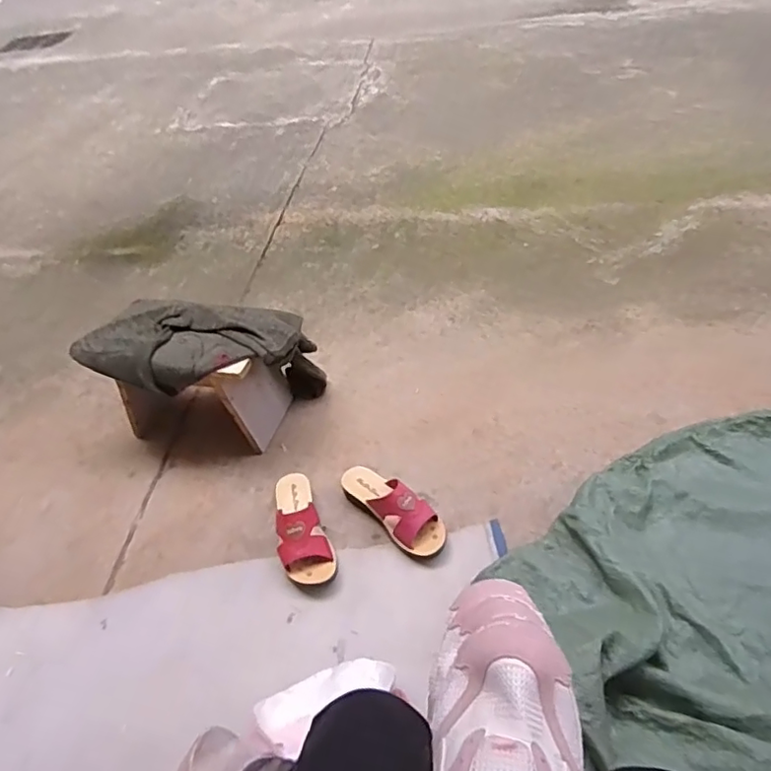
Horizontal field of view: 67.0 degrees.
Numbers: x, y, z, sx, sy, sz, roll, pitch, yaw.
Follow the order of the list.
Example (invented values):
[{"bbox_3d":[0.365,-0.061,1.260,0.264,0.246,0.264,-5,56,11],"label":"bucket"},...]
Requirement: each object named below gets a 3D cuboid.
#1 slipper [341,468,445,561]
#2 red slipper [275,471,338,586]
[{"bbox_3d":[0.011,0.209,1.023,0.078,0.080,0.224,-36,50,-27],"label":"slipper"},{"bbox_3d":[-0.151,0.240,1.013,0.085,0.074,0.220,-17,44,-10],"label":"red slipper"}]

